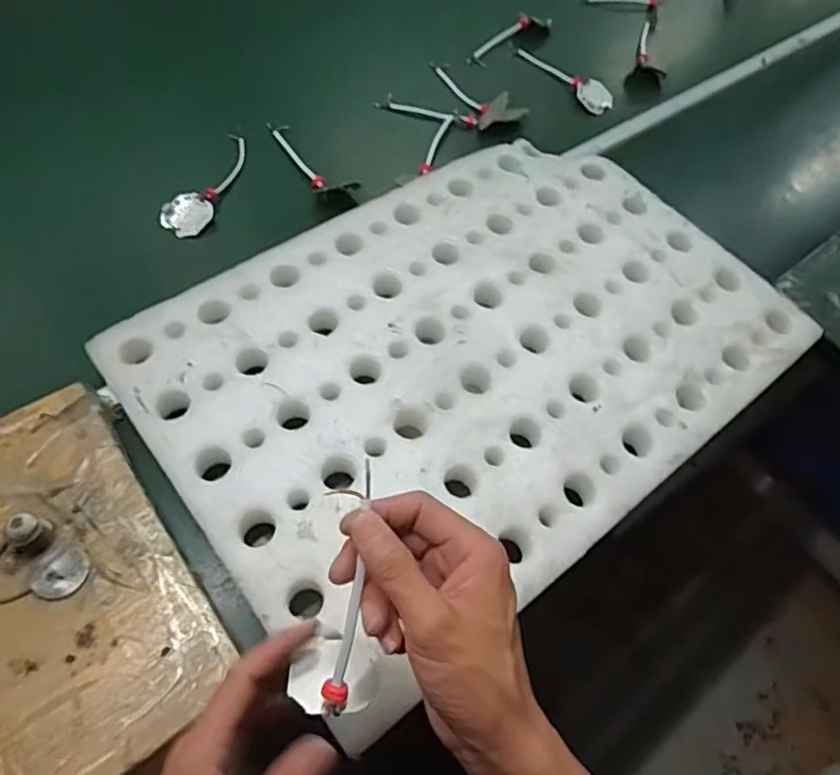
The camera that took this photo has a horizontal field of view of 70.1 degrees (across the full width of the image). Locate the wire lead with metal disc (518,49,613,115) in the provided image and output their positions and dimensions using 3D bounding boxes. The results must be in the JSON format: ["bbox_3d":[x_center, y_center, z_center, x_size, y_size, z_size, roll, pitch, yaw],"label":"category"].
[{"bbox_3d":[0.196,-0.420,0.806,0.041,0.014,0.151,-33,68,-22],"label":"wire lead with metal disc"}]

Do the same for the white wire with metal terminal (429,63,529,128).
[{"bbox_3d":[0.072,-0.386,0.765,0.058,0.033,0.160,-24,64,-18],"label":"white wire with metal terminal"}]

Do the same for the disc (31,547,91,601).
[{"bbox_3d":[-0.249,0.129,0.416,0.032,0.004,0.037,34,62,14],"label":"disc"}]

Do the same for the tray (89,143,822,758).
[{"bbox_3d":[0.051,-0.040,0.527,0.549,0.033,0.373,-33,66,-20],"label":"tray"}]

